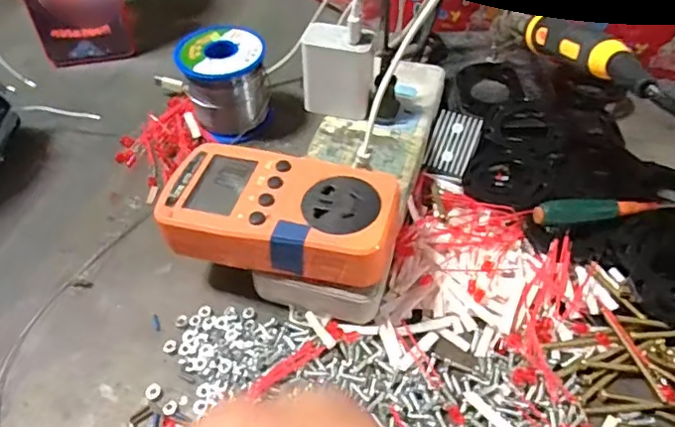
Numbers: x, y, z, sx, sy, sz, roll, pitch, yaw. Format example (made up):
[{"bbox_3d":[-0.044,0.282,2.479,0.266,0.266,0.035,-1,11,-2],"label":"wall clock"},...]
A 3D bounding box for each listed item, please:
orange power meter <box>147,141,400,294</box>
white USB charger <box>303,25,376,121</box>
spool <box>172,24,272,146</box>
[{"bbox_3d":[-0.031,-0.001,0.312,0.125,0.029,0.066,10,50,10],"label":"orange power meter"},{"bbox_3d":[0.002,-0.094,0.383,0.049,0.059,0.025,16,53,16],"label":"white USB charger"},{"bbox_3d":[-0.085,-0.100,0.433,0.060,0.069,0.062,-1,50,2],"label":"spool"}]

